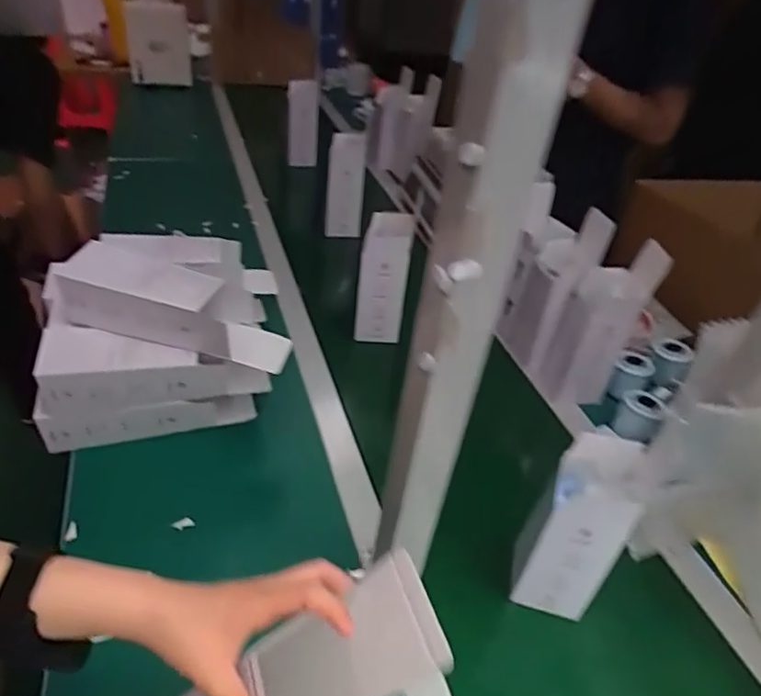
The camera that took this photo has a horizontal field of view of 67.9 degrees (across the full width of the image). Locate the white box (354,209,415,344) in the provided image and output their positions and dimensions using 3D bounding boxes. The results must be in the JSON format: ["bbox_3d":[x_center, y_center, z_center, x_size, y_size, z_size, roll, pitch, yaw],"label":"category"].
[{"bbox_3d":[0.002,-0.110,0.896,0.072,0.199,0.072,4,38,-3],"label":"white box"}]

